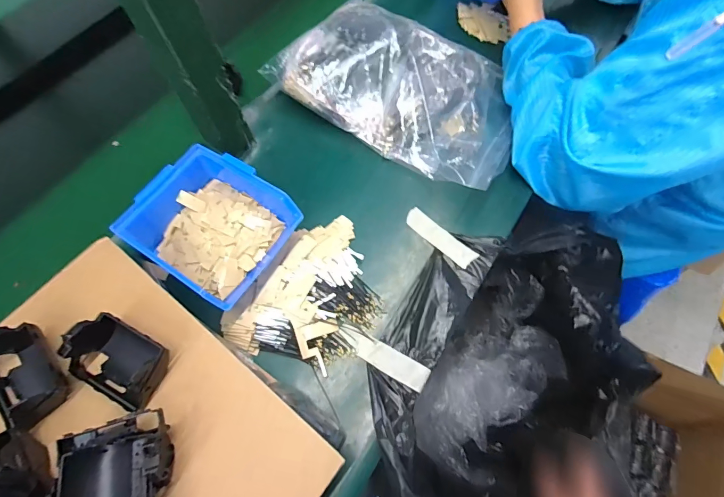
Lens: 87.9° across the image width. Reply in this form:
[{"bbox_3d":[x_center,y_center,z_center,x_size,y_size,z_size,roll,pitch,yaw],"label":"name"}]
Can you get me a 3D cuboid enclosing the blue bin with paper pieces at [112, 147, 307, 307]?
[{"bbox_3d":[-0.147,-0.019,0.383,0.133,0.070,0.128,30,69,15],"label":"blue bin with paper pieces"}]

